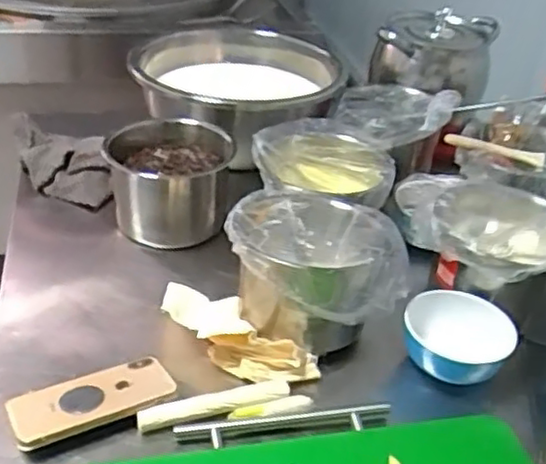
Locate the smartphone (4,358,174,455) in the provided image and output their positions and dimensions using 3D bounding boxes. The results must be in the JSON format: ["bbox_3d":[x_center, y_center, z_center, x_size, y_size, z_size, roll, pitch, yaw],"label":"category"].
[{"bbox_3d":[-0.164,0.150,0.611,0.138,0.010,0.063,-16,37,-22],"label":"smartphone"}]

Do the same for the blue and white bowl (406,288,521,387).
[{"bbox_3d":[0.189,0.108,0.694,0.107,0.047,0.103,4,34,-3],"label":"blue and white bowl"}]

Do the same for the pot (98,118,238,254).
[{"bbox_3d":[-0.134,-0.062,0.865,0.147,0.111,0.153,4,34,-3],"label":"pot"}]

